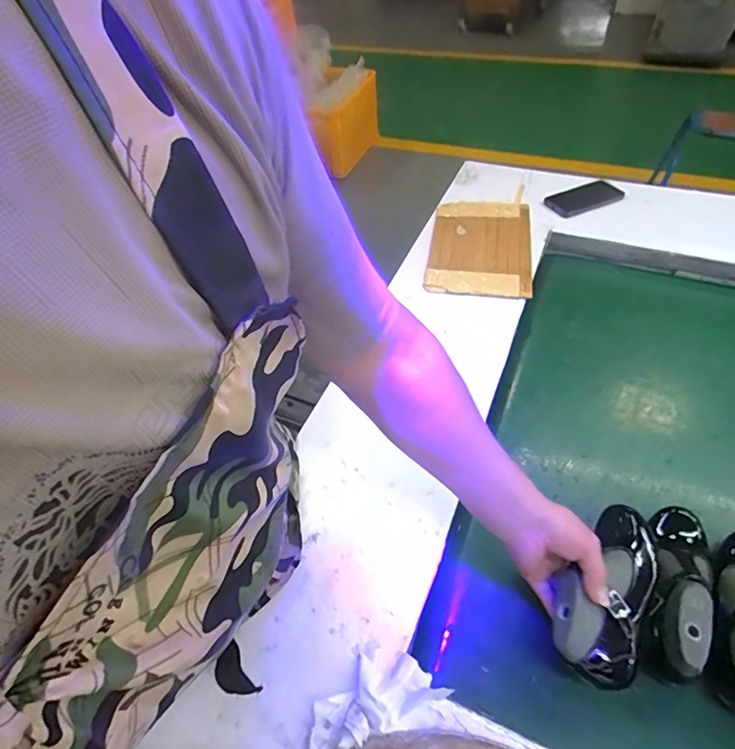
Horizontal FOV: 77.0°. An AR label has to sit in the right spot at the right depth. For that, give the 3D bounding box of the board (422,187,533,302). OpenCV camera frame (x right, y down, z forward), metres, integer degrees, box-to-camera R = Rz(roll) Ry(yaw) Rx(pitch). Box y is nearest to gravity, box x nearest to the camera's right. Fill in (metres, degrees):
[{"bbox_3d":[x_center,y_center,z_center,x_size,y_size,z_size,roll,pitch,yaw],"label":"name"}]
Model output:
[{"bbox_3d":[0.233,-0.274,0.952,0.196,0.018,0.316,6,52,10],"label":"board"}]

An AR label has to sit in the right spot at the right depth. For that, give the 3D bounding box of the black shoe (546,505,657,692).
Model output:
[{"bbox_3d":[0.268,0.232,0.511,0.093,0.075,0.198,29,51,26],"label":"black shoe"}]

